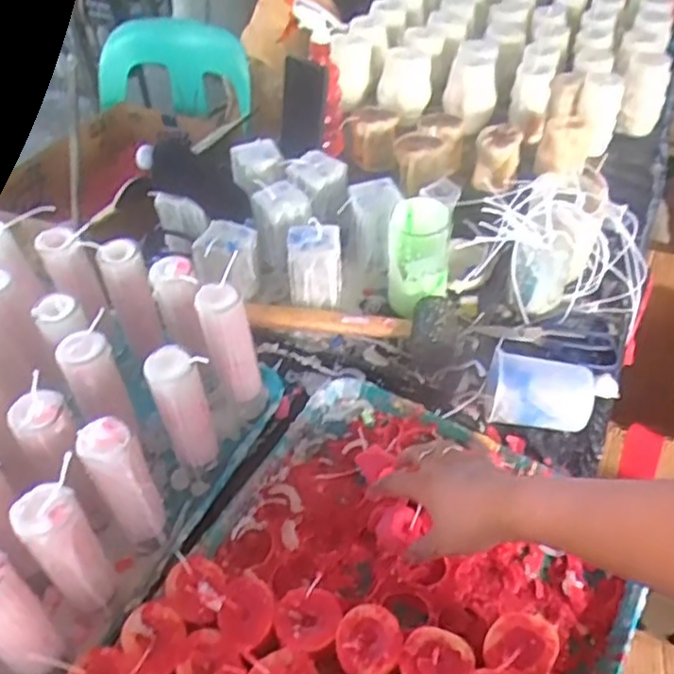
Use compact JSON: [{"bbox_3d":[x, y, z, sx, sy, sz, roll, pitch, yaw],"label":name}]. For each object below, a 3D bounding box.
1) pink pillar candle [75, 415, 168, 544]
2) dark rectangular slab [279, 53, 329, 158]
[{"bbox_3d":[-0.172,0.119,0.548,0.038,0.142,0.033,-26,51,-22],"label":"pink pillar candle"},{"bbox_3d":[-0.052,-0.330,0.998,0.076,0.181,0.011,29,59,14],"label":"dark rectangular slab"}]

